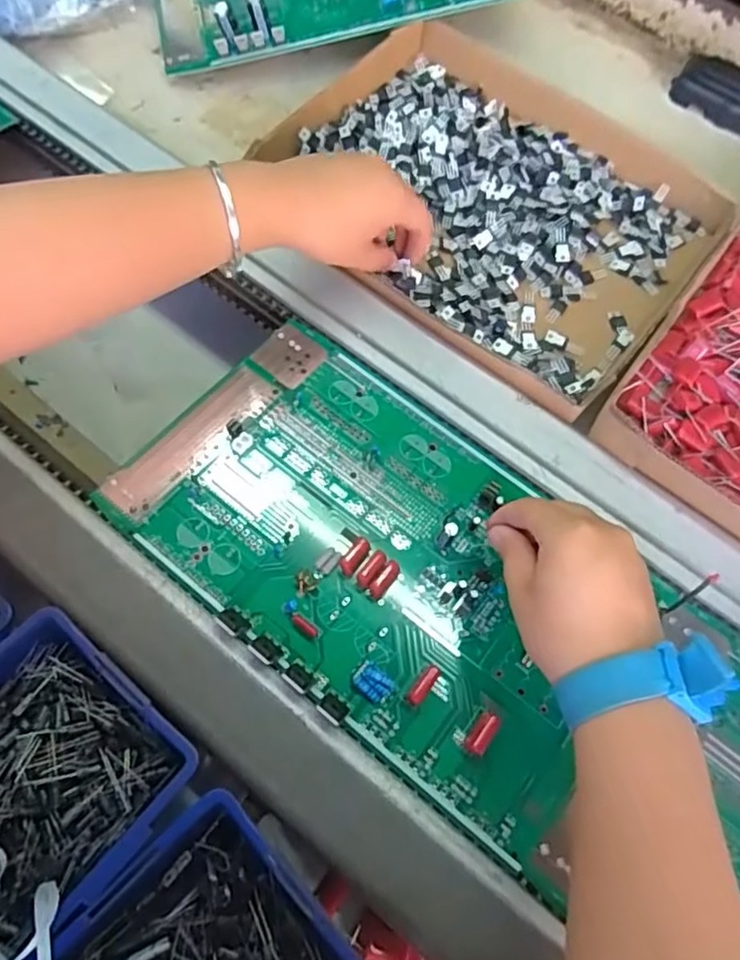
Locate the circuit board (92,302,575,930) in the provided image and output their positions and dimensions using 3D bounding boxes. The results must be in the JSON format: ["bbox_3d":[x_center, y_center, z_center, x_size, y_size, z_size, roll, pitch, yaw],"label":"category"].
[{"bbox_3d":[0.010,0.045,0.364,0.314,0.020,0.173,38,72,12],"label":"circuit board"}]

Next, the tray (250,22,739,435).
[{"bbox_3d":[0.096,-0.215,0.468,0.309,0.028,0.239,41,72,13],"label":"tray"}]

